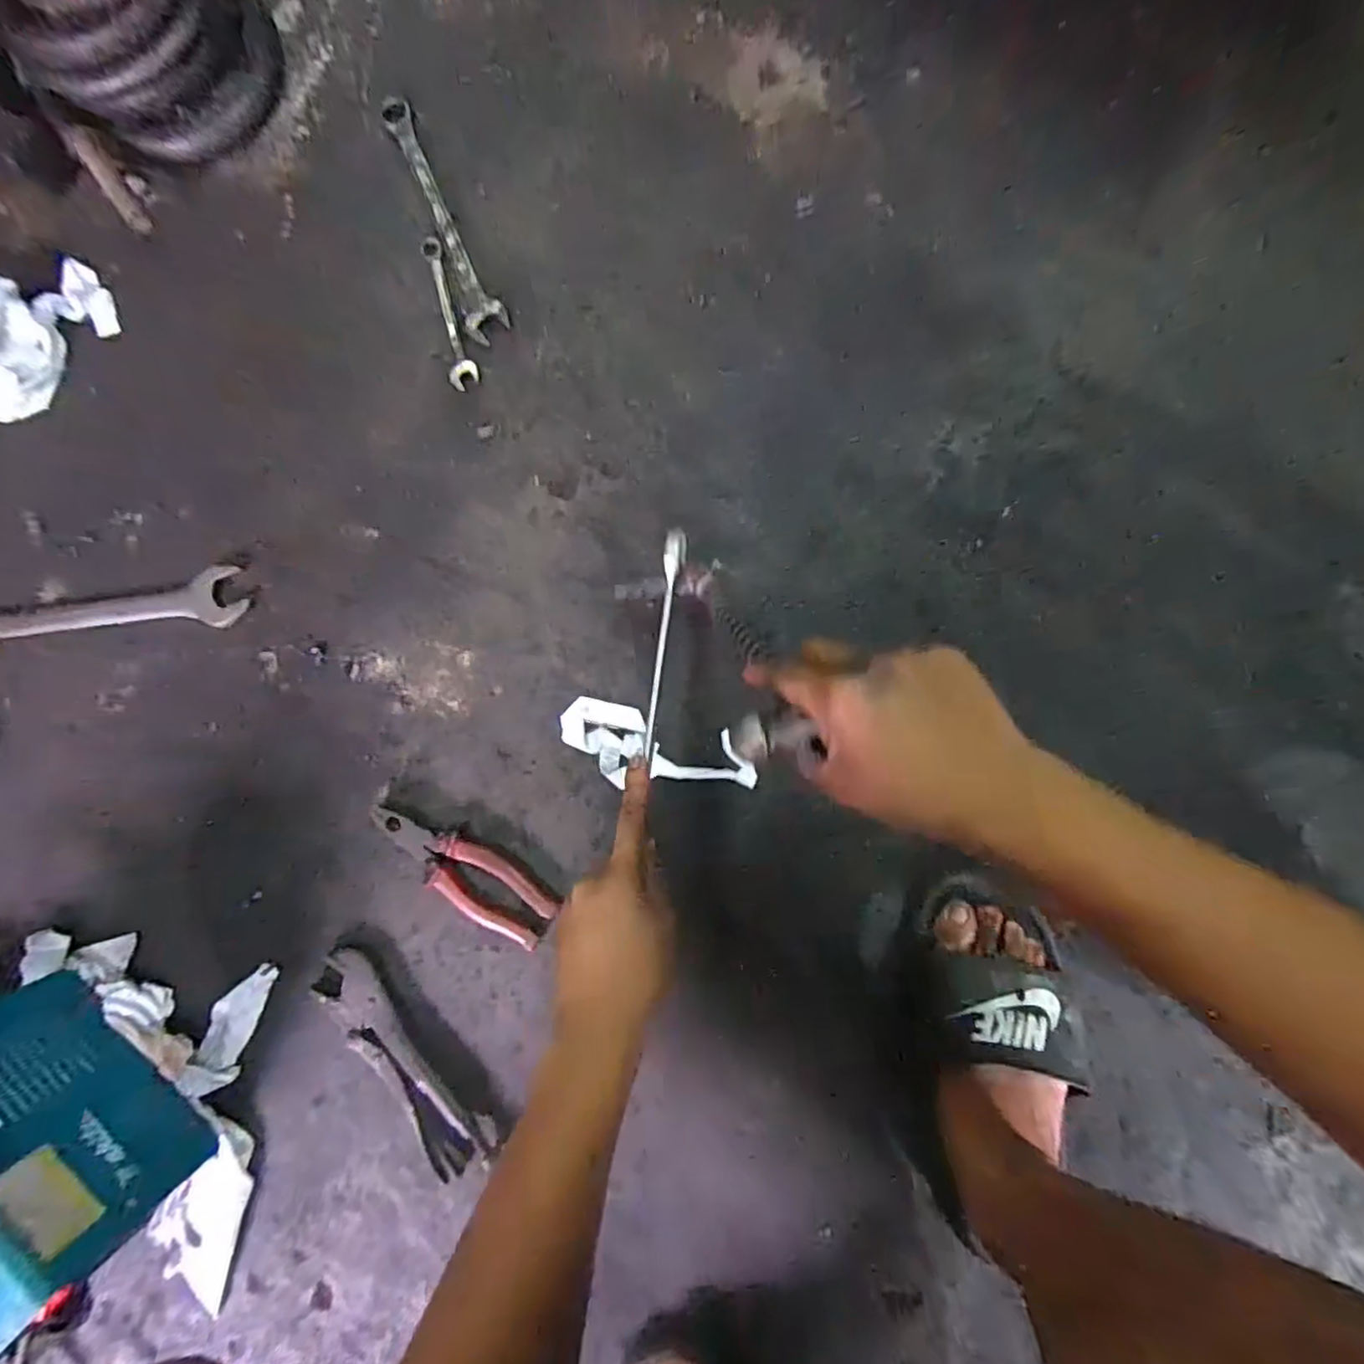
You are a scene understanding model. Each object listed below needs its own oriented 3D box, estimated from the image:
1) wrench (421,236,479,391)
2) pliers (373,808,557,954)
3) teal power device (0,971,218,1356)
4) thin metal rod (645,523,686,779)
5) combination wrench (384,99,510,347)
[{"bbox_3d":[-0.242,-0.386,0.666,0.027,0.004,0.178,-16,82,4],"label":"wrench"},{"bbox_3d":[-0.204,0.172,0.589,0.189,0.013,0.056,35,88,9],"label":"pliers"},{"bbox_3d":[-0.523,0.376,0.520,0.220,0.169,0.131,35,88,9],"label":"teal power device"},{"bbox_3d":[-0.015,-0.032,0.505,0.015,0.013,0.183,6,80,6],"label":"thin metal rod"},{"bbox_3d":[-0.255,-0.486,0.675,0.041,0.008,0.295,-26,81,2],"label":"combination wrench"}]

